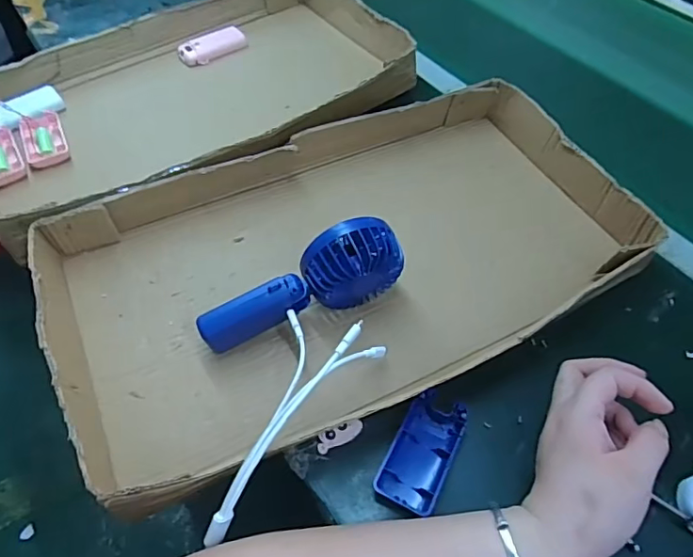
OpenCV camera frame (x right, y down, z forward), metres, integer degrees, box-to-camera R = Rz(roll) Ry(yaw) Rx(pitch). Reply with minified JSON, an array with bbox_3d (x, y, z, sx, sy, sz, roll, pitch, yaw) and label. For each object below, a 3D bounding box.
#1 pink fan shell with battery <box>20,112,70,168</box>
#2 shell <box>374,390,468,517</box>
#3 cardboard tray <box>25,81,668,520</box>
[{"bbox_3d":[-0.361,-0.167,0.627,0.045,0.015,0.078,-21,58,-15],"label":"pink fan shell with battery"},{"bbox_3d":[0.060,0.135,0.409,0.046,0.018,0.092,25,58,15],"label":"shell"},{"bbox_3d":[0.005,-0.021,0.501,0.527,0.061,0.295,-22,58,-16],"label":"cardboard tray"}]

